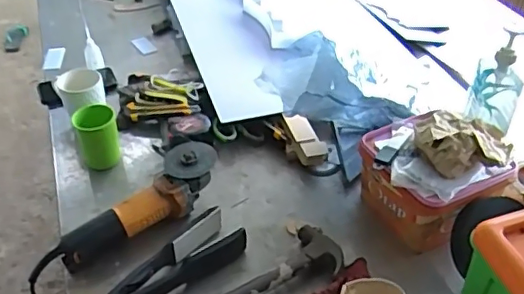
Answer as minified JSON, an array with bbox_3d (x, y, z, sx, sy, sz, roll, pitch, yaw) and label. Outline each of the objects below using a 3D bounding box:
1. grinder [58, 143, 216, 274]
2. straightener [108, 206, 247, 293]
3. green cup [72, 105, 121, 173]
[{"bbox_3d":[-0.201,0.091,0.913,0.282,0.092,0.087,-26,46,-25],"label":"grinder"},{"bbox_3d":[-0.151,0.186,0.836,0.261,0.048,0.071,-28,47,-27],"label":"straightener"},{"bbox_3d":[-0.306,-0.016,1.047,0.073,0.114,0.072,-1,41,1],"label":"green cup"}]

